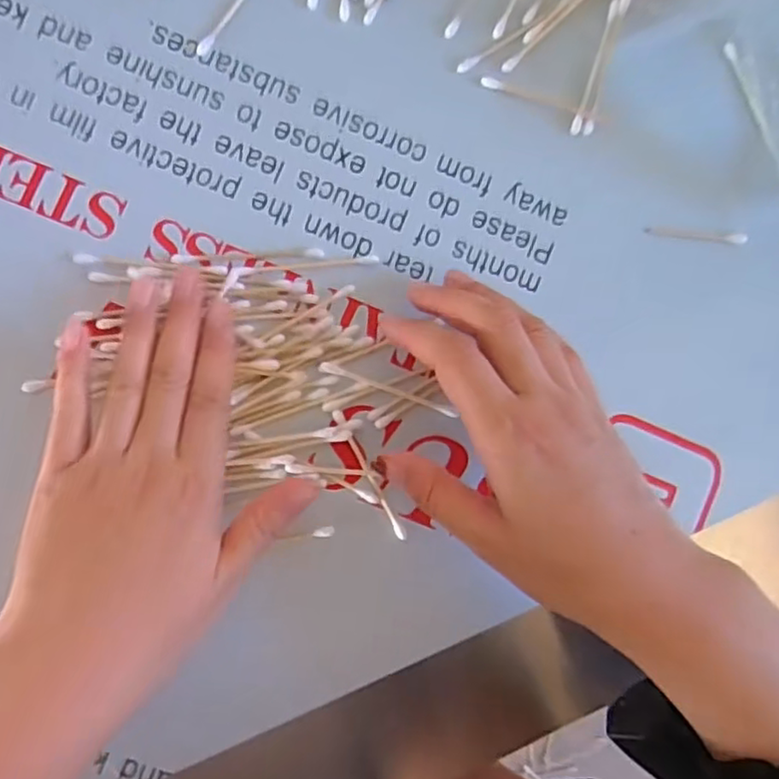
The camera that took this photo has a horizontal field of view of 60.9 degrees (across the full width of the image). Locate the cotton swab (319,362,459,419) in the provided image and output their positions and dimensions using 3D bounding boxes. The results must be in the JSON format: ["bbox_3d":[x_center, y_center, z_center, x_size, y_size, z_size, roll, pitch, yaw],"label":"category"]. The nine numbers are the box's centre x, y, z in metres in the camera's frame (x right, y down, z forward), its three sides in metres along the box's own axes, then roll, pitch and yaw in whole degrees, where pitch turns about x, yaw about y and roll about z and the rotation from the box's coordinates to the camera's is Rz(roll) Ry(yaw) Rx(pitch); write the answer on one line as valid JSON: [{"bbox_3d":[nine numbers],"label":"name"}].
[{"bbox_3d":[0.000,0.000,0.326,0.070,0.004,0.005,19,86,-5],"label":"cotton swab"}]

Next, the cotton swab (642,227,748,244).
[{"bbox_3d":[0.160,-0.080,0.345,0.053,0.007,0.005,5,88,-6],"label":"cotton swab"}]

